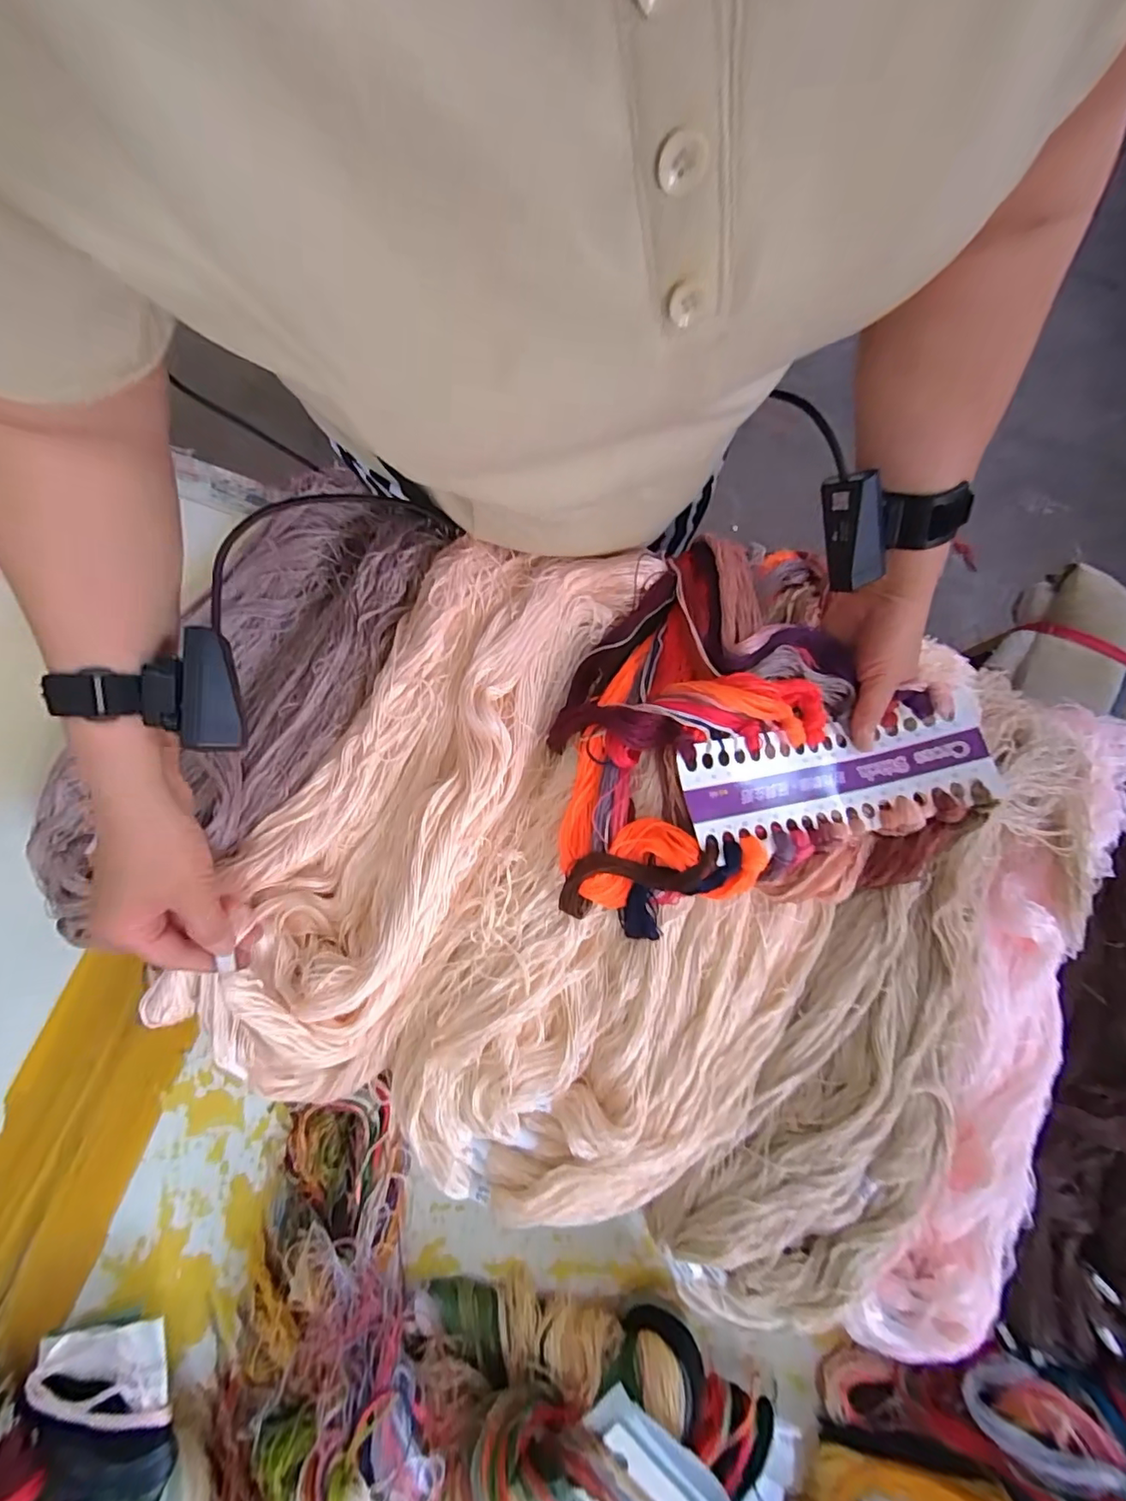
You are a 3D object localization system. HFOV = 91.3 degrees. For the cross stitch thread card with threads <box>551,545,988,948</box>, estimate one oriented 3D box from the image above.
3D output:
[{"bbox_3d":[0.142,-0.030,0.414,0.315,0.059,0.274,-10,79,-3],"label":"cross stitch thread card with threads"}]

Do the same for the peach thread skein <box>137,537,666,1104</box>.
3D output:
[{"bbox_3d":[-0.115,0.030,0.418,0.168,0.065,0.479,30,84,5],"label":"peach thread skein"}]

